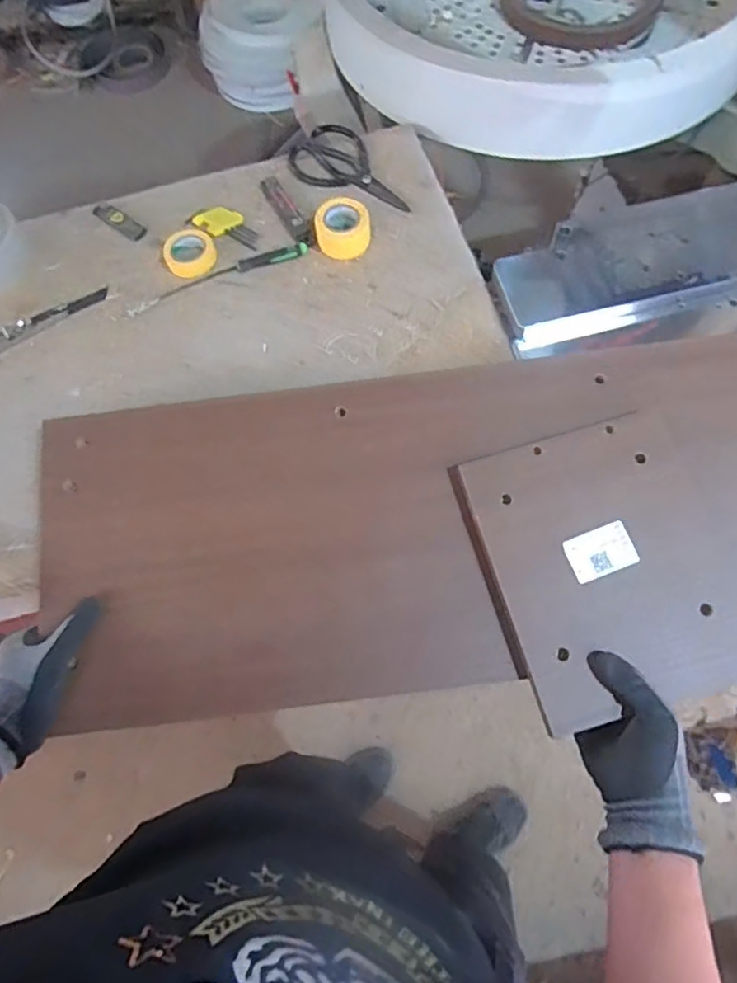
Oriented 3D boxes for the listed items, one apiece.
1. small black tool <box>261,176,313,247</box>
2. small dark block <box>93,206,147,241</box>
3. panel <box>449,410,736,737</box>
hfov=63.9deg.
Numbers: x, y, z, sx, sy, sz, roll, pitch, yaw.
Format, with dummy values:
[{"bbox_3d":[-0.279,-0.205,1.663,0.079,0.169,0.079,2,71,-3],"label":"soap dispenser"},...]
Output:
[{"bbox_3d":[-0.106,-0.365,0.766,0.025,0.007,0.123,-30,72,-8],"label":"small black tool"},{"bbox_3d":[-0.325,-0.353,0.774,0.079,0.011,0.027,34,75,13],"label":"small dark block"},{"bbox_3d":[0.220,0.066,0.543,0.214,0.032,0.249,-17,70,-4],"label":"panel"}]

